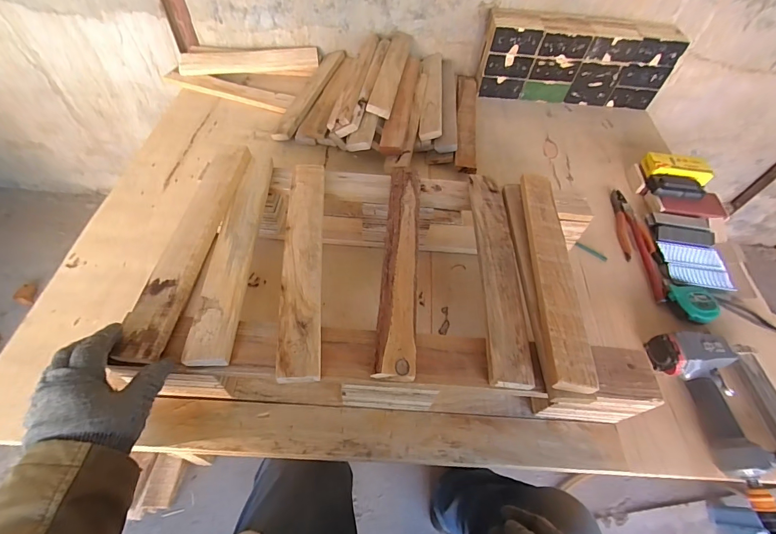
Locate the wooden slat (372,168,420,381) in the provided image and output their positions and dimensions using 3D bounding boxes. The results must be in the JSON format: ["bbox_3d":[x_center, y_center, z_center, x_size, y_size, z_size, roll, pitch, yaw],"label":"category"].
[{"bbox_3d":[0.018,-0.016,0.515,0.047,0.018,0.342,6,54,-1],"label":"wooden slat"}]

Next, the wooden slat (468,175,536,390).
[{"bbox_3d":[0.154,-0.003,0.519,0.054,0.020,0.337,4,54,-2],"label":"wooden slat"}]

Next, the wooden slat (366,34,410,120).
[{"bbox_3d":[0.009,-0.456,0.857,0.052,0.019,0.326,20,56,-12],"label":"wooden slat"}]

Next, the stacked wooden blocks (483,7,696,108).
[{"bbox_3d":[0.470,-0.524,0.958,0.453,0.194,0.089,7,54,0],"label":"stacked wooden blocks"}]

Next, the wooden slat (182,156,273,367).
[{"bbox_3d":[-0.208,-0.033,0.506,0.049,0.016,0.341,1,54,-4],"label":"wooden slat"}]

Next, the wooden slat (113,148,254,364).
[{"bbox_3d":[-0.260,-0.042,0.495,0.054,0.018,0.344,6,57,-1],"label":"wooden slat"}]

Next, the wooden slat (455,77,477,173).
[{"bbox_3d":[0.193,-0.361,0.896,0.056,0.019,0.368,8,57,-1],"label":"wooden slat"}]

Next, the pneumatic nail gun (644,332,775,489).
[{"bbox_3d":[0.494,0.201,0.523,0.153,0.060,0.210,0,54,-5],"label":"pneumatic nail gun"}]

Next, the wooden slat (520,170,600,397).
[{"bbox_3d":[0.222,-0.002,0.506,0.051,0.023,0.339,6,54,-1],"label":"wooden slat"}]

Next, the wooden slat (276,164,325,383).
[{"bbox_3d":[-0.114,-0.017,0.501,0.051,0.015,0.343,-1,54,-6],"label":"wooden slat"}]

